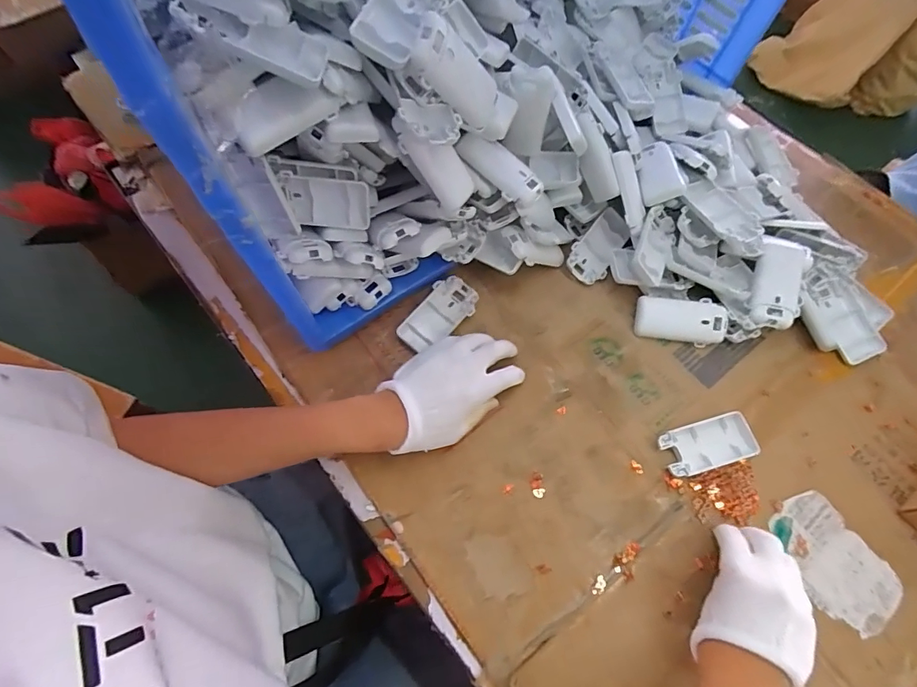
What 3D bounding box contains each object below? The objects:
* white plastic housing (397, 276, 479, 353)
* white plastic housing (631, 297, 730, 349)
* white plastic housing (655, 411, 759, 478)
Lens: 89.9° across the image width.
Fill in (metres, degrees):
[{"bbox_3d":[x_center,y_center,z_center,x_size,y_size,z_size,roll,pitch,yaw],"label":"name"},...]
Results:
[{"bbox_3d":[-0.022,-0.032,0.506,0.095,0.021,0.048,-42,73,-16],"label":"white plastic housing"},{"bbox_3d":[0.246,-0.025,0.511,0.094,0.015,0.048,6,91,11],"label":"white plastic housing"},{"bbox_3d":[0.251,0.102,0.463,0.092,0.014,0.046,-14,67,-7],"label":"white plastic housing"}]

